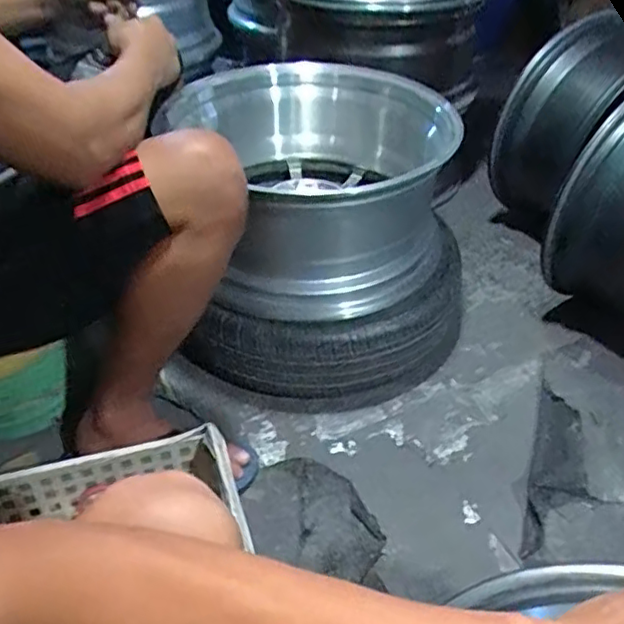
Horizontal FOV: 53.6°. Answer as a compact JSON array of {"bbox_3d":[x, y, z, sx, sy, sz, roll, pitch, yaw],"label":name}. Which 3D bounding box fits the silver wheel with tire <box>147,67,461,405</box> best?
[{"bbox_3d":[0.029,-0.149,1.081,0.519,0.474,0.507,0,41,0],"label":"silver wheel with tire"}]

